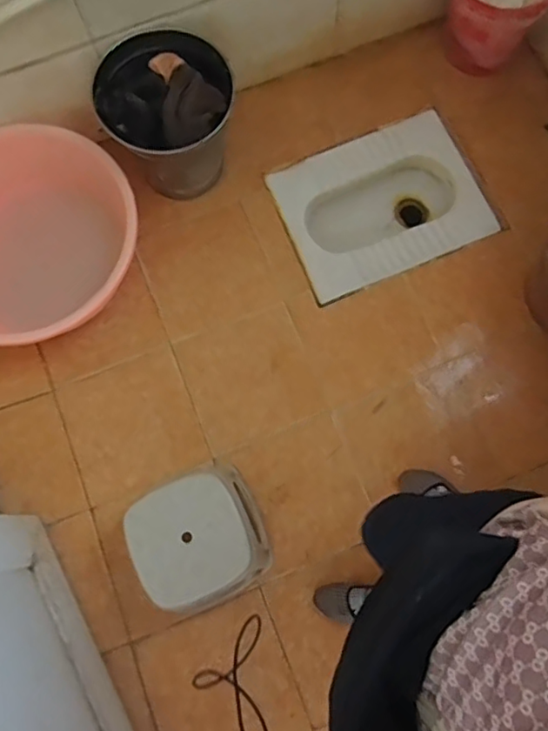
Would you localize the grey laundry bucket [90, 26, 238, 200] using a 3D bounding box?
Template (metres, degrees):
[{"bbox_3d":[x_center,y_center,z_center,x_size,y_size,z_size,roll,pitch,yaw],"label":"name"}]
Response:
[{"bbox_3d":[-0.238,-0.590,1.346,0.268,0.300,0.284,0,76,1],"label":"grey laundry bucket"}]

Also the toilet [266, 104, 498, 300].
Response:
[{"bbox_3d":[0.282,-0.406,1.530,0.504,0.181,0.372,-24,77,-5],"label":"toilet"}]

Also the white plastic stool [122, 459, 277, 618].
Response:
[{"bbox_3d":[-0.157,0.358,1.167,0.272,0.248,0.252,-30,77,-6],"label":"white plastic stool"}]

